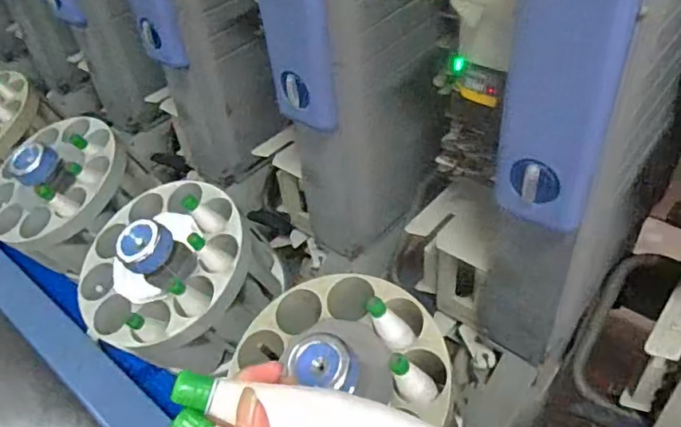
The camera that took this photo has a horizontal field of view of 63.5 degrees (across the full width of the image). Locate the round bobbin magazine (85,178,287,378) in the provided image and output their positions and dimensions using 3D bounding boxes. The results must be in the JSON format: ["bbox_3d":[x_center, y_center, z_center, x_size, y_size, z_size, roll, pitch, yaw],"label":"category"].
[{"bbox_3d":[-0.249,0.083,0.824,0.270,0.160,0.270,-11,61,20],"label":"round bobbin magazine"}]

